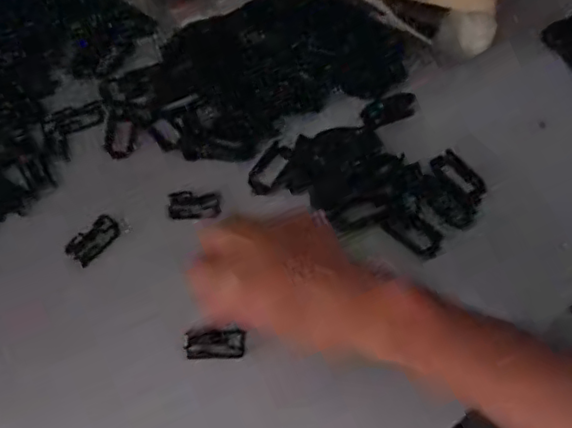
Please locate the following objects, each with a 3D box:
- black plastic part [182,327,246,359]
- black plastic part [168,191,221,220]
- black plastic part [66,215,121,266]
[{"bbox_3d":[-0.048,0.087,0.408,0.041,0.009,0.019,0,59,-1],"label":"black plastic part"},{"bbox_3d":[-0.070,-0.008,0.469,0.039,0.012,0.019,-4,59,-4],"label":"black plastic part"},{"bbox_3d":[-0.142,0.019,0.452,0.018,0.013,0.039,39,66,20],"label":"black plastic part"}]

